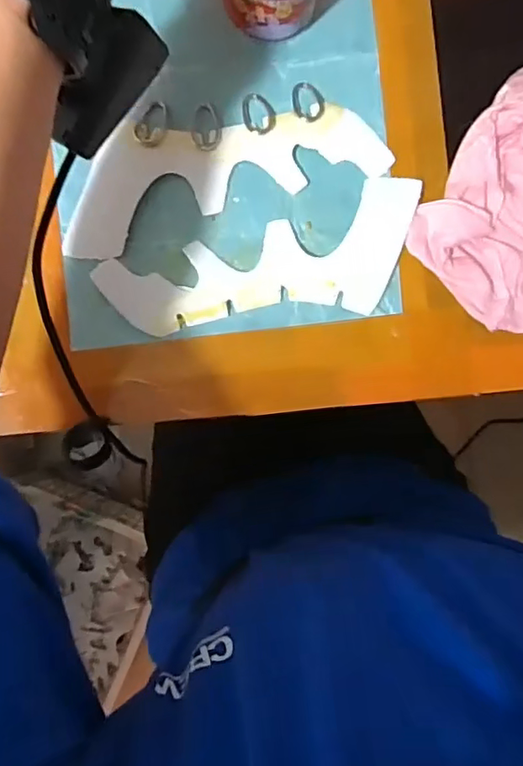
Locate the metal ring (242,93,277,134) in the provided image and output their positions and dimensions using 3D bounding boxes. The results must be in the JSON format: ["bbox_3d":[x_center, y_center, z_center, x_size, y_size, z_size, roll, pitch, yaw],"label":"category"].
[{"bbox_3d":[-0.002,-0.180,0.369,0.021,0.004,0.027,-7,88,-3],"label":"metal ring"}]

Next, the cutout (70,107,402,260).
[{"bbox_3d":[-0.026,-0.144,0.366,0.211,0.005,0.067,-15,89,-3],"label":"cutout"}]

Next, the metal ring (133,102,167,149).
[{"bbox_3d":[-0.071,-0.169,0.361,0.019,0.004,0.032,29,87,-2],"label":"metal ring"}]

